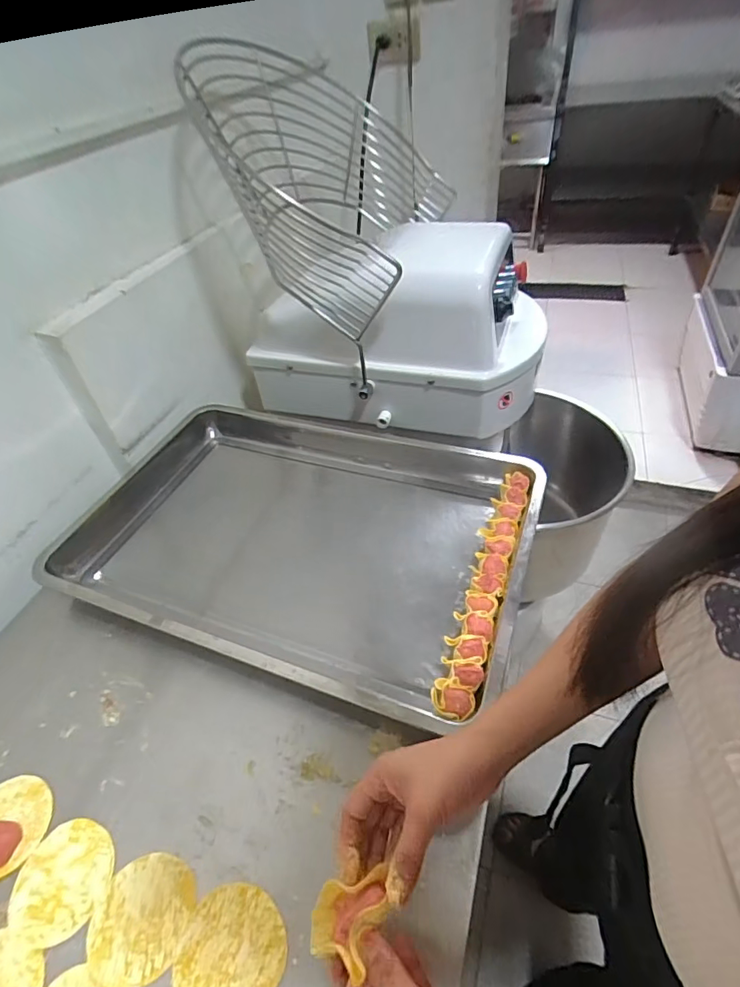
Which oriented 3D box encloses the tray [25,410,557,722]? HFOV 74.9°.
[{"bbox_3d":[-0.099,0.048,0.655,0.574,0.063,0.380,13,47,20],"label":"tray"}]

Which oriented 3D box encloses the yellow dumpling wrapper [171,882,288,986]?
[{"bbox_3d":[-0.108,0.355,0.373,0.082,0.004,0.081,-4,44,3],"label":"yellow dumpling wrapper"}]

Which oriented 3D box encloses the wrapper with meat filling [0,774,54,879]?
[{"bbox_3d":[-0.342,0.306,0.448,0.080,0.013,0.080,-4,44,3],"label":"wrapper with meat filling"}]

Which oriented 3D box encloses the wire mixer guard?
[{"bbox_3d":[-0.084,-0.528,0.815,0.405,0.330,0.478,-3,45,6],"label":"wire mixer guard"}]

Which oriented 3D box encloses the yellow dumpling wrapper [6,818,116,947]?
[{"bbox_3d":[-0.267,0.334,0.419,0.082,0.004,0.082,-4,44,3],"label":"yellow dumpling wrapper"}]

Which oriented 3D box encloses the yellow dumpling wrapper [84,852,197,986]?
[{"bbox_3d":[-0.185,0.345,0.394,0.079,0.004,0.081,6,45,13],"label":"yellow dumpling wrapper"}]

